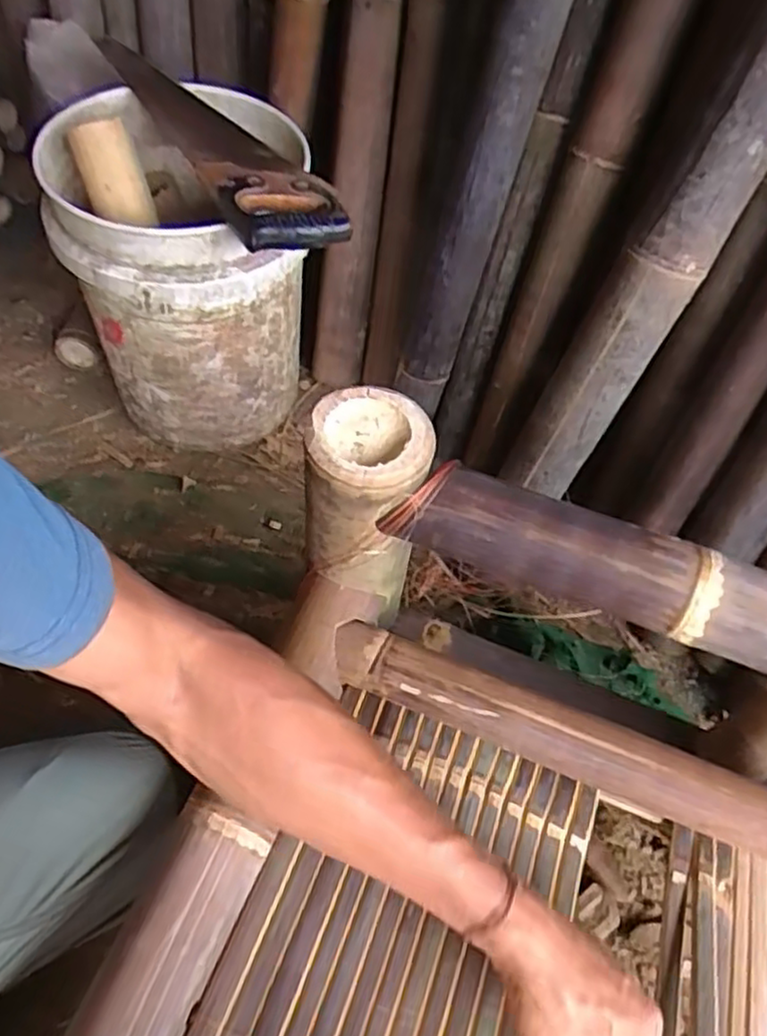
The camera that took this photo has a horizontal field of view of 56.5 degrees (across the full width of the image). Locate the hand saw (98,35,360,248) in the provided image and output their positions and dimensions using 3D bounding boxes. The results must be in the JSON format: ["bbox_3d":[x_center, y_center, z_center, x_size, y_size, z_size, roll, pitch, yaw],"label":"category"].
[{"bbox_3d":[-0.198,-0.437,0.815,0.113,0.040,0.481,-25,58,-21],"label":"hand saw"}]

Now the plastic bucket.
[{"bbox_3d":[-0.241,-0.291,0.911,0.273,0.383,0.300,3,56,-4],"label":"plastic bucket"}]

